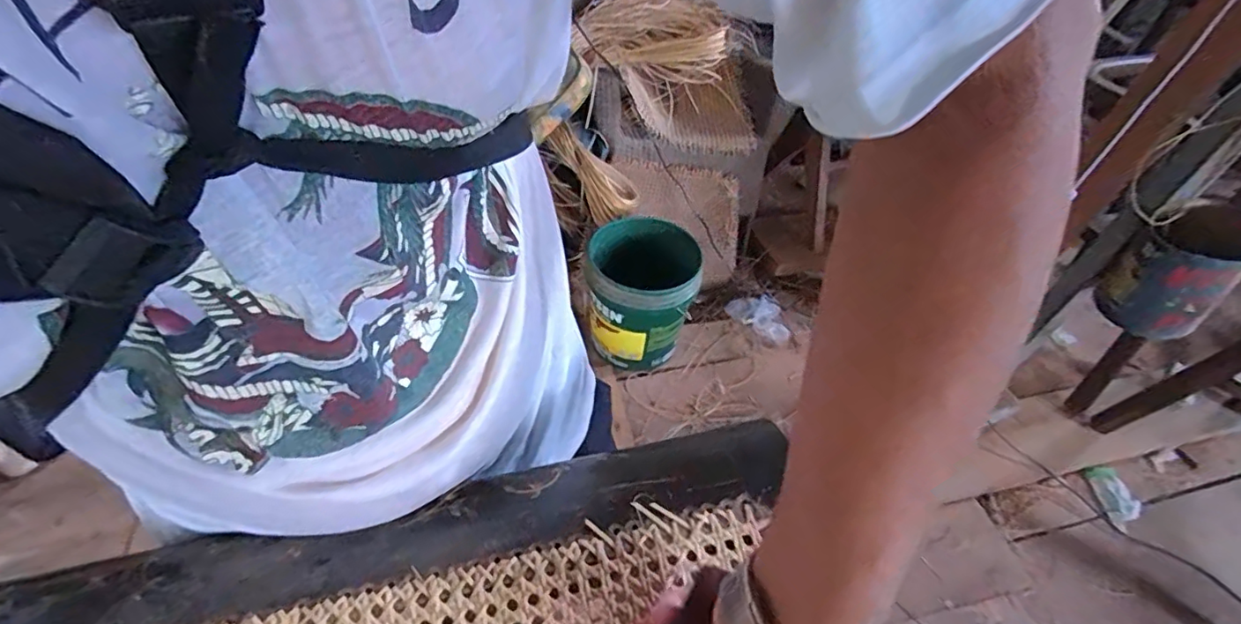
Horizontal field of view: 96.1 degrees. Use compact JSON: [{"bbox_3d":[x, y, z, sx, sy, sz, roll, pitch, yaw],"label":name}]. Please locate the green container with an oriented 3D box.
[{"bbox_3d":[0.049,-0.053,1.471,0.274,0.339,0.307,-1,49,-4],"label":"green container"}]

